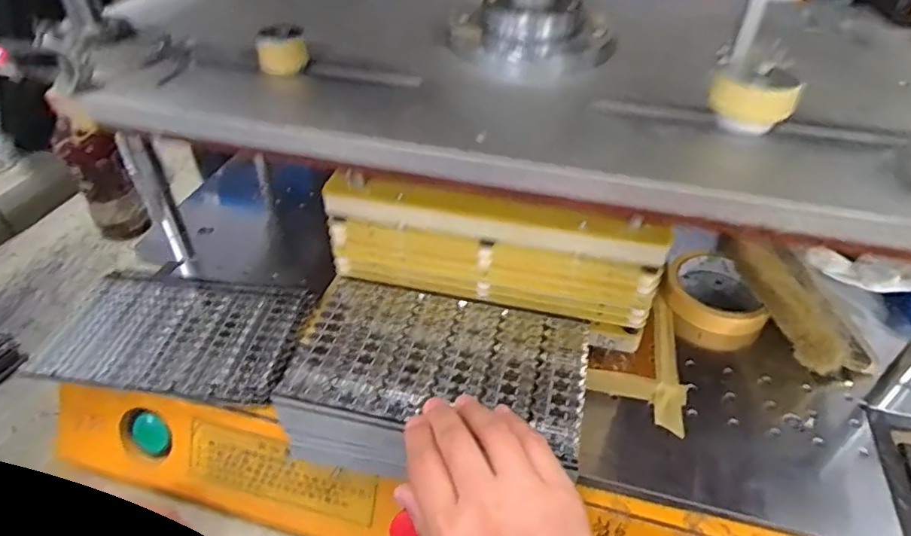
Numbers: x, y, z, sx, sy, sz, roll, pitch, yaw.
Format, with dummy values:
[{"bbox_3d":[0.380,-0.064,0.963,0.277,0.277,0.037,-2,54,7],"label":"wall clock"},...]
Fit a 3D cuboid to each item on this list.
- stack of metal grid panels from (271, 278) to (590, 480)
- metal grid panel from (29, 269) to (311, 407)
[{"bbox_3d":[-0.013,0.097,0.409,0.194,0.085,0.133,9,43,9],"label":"stack of metal grid panels"},{"bbox_3d":[-0.230,0.053,0.480,0.197,0.008,0.125,6,42,6],"label":"metal grid panel"}]

